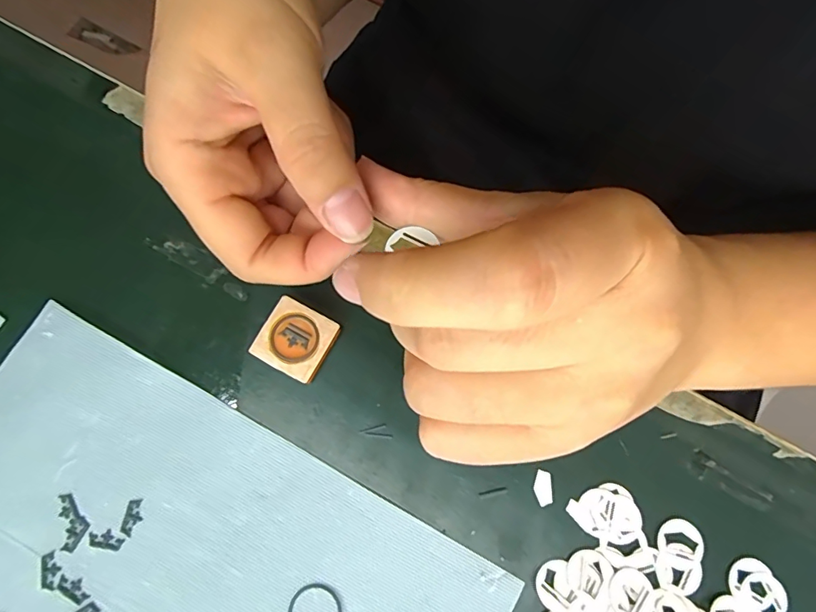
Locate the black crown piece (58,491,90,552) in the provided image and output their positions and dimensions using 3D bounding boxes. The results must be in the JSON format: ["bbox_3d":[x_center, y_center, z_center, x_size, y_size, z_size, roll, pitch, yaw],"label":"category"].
[{"bbox_3d":[-0.134,0.086,0.194,0.010,0.004,0.022,-12,75,-4],"label":"black crown piece"}]

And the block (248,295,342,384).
[{"bbox_3d":[-0.049,0.015,0.212,0.030,0.007,0.029,28,76,6],"label":"block"}]

